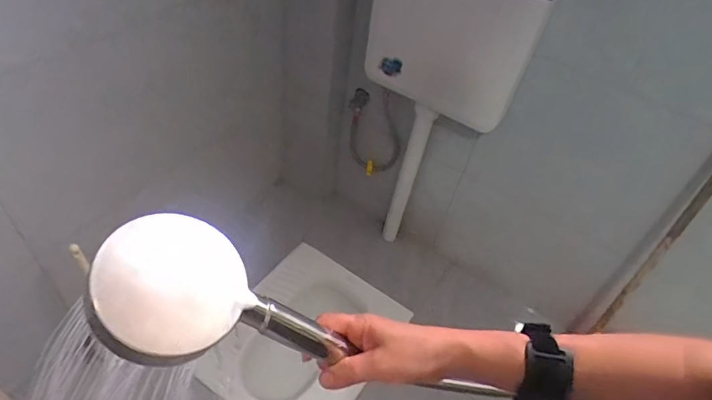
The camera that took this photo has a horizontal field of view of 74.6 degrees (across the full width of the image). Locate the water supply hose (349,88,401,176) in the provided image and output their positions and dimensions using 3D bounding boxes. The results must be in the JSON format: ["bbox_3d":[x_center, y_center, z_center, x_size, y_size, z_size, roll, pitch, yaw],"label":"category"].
[{"bbox_3d":[0.056,-0.213,1.462,0.175,0.395,0.038,21,60,12],"label":"water supply hose"}]

